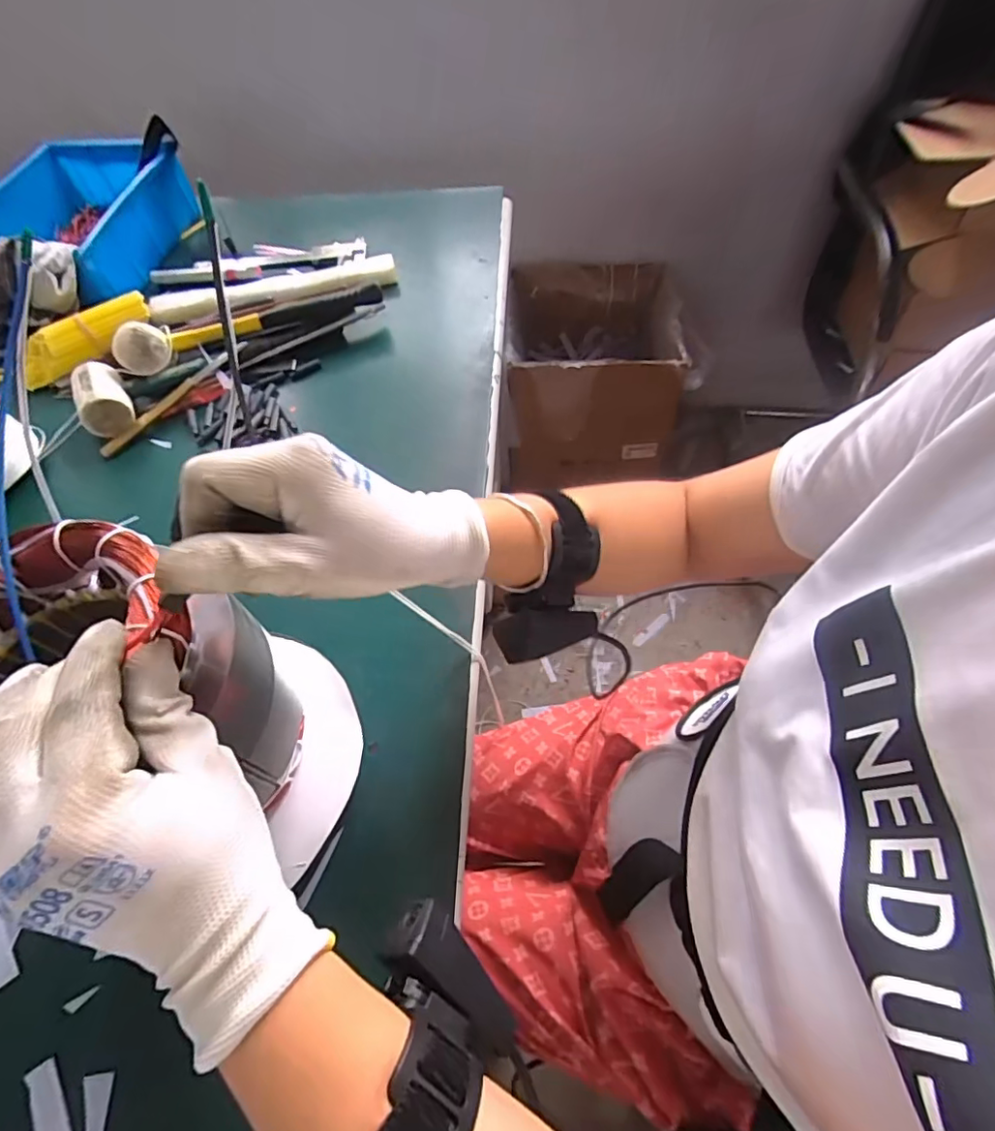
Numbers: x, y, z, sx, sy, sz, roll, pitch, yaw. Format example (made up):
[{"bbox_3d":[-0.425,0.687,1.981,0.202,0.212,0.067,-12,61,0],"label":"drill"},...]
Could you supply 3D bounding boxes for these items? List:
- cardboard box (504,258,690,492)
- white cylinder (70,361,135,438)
[{"bbox_3d":[0.220,-0.435,1.303,0.377,0.379,0.429,1,59,4],"label":"cardboard box"},{"bbox_3d":[-0.409,-0.173,0.562,0.053,0.046,0.080,-26,61,-12],"label":"white cylinder"}]

